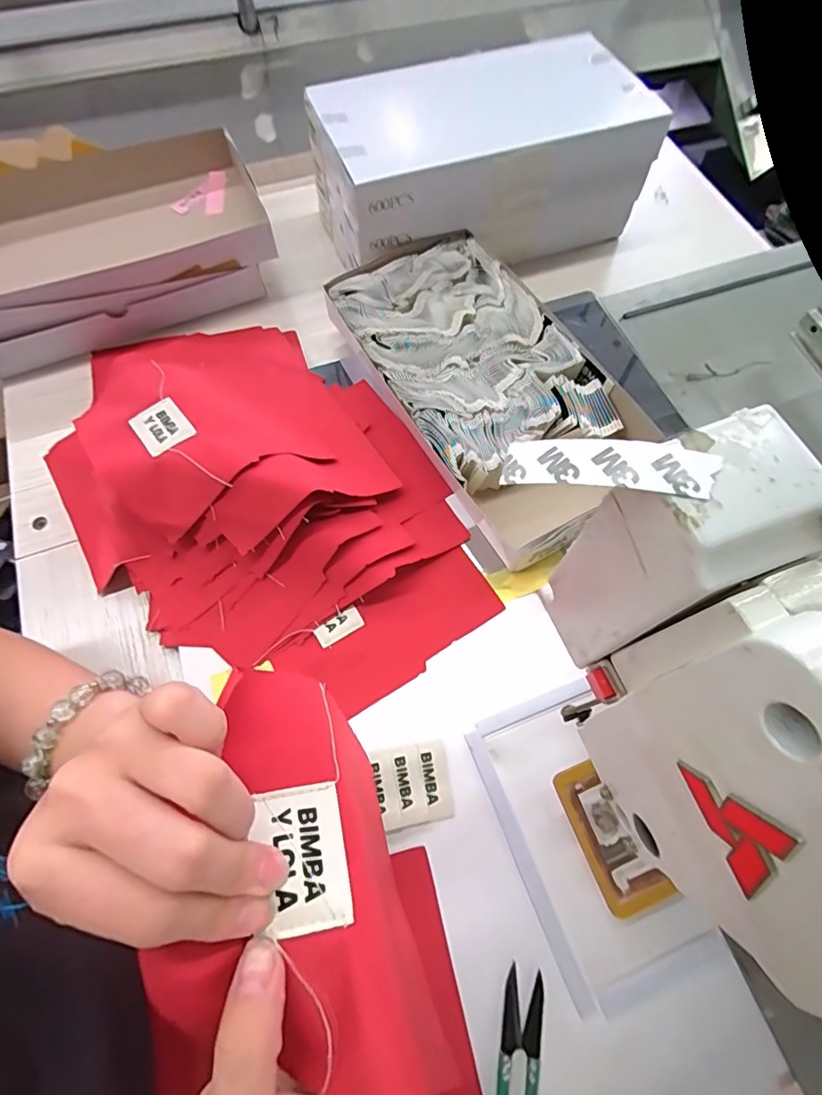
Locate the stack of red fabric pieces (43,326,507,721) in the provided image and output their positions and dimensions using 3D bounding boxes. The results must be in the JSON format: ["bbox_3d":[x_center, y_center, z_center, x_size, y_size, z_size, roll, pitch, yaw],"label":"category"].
[{"bbox_3d":[-0.122,-0.050,0.384,0.259,0.073,0.363,-32,72,-13],"label":"stack of red fabric pieces"}]

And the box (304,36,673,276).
[{"bbox_3d":[0.072,-0.391,0.532,0.317,0.129,0.168,-18,69,-9],"label":"box"}]

